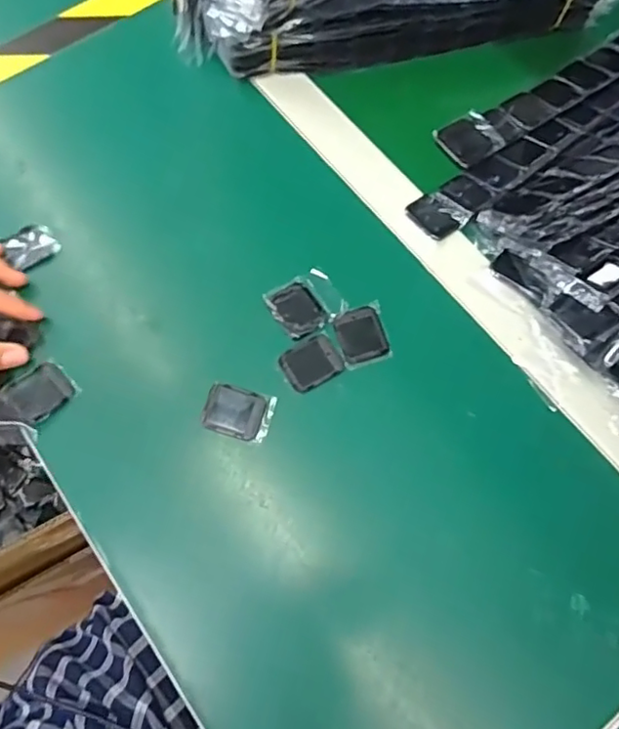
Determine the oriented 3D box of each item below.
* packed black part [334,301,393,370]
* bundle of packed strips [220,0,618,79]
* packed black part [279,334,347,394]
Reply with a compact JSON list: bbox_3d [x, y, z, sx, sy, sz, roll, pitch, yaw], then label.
[{"bbox_3d":[0.038,-0.020,0.428,0.036,0.006,0.042,-15,70,-6],"label":"packed black part"},{"bbox_3d":[0.098,-0.306,0.515,0.345,0.058,0.046,-14,70,-6],"label":"bundle of packed strips"},{"bbox_3d":[0.002,-0.001,0.420,0.041,0.004,0.033,-33,73,-13],"label":"packed black part"}]

